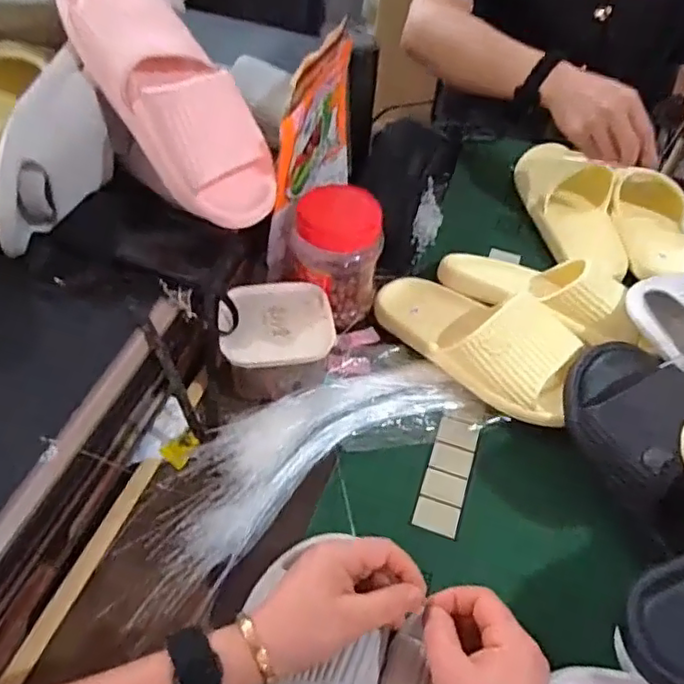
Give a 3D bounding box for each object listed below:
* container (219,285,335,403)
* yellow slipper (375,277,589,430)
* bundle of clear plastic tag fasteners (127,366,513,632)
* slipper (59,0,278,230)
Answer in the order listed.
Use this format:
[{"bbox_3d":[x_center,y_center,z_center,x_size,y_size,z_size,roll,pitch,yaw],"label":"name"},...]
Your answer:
[{"bbox_3d":[-0.065,-0.002,0.616,0.109,0.058,0.107,-5,50,-10],"label":"container"},{"bbox_3d":[0.141,-0.015,0.633,0.105,0.075,0.238,-32,45,-28],"label":"yellow slipper"},{"bbox_3d":[-0.032,0.107,0.559,0.350,0.027,0.120,-25,56,-24],"label":"bundle of clear plastic tag fasteners"},{"bbox_3d":[-0.156,-0.236,0.558,0.101,0.069,0.285,-34,87,-29],"label":"slipper"}]

